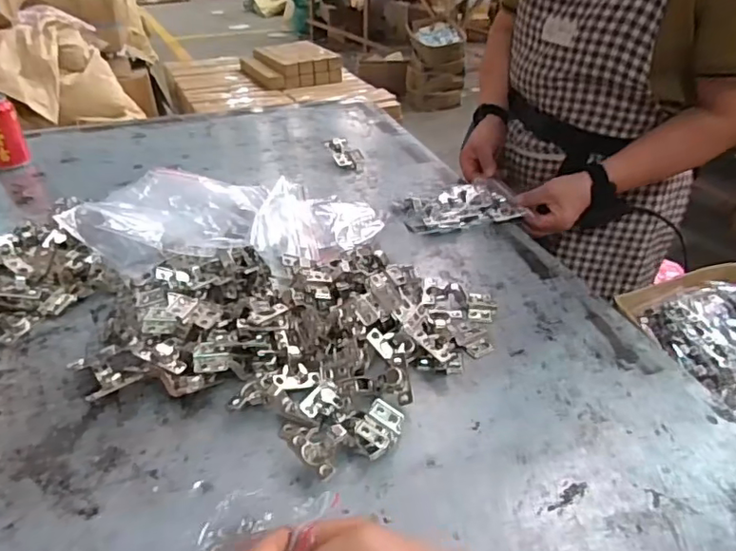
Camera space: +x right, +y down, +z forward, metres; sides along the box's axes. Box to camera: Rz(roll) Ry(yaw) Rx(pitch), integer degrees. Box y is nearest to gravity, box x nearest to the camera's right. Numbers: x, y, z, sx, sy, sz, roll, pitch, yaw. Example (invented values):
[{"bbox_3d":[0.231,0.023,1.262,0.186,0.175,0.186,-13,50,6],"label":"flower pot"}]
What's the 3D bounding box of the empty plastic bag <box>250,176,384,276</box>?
[{"bbox_3d":[-0.060,-0.062,0.720,0.153,0.068,0.157,-1,34,-1],"label":"empty plastic bag"}]

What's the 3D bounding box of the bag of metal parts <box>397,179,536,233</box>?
[{"bbox_3d":[0.137,-0.108,0.836,0.181,0.024,0.116,-10,36,-15],"label":"bag of metal parts"}]

